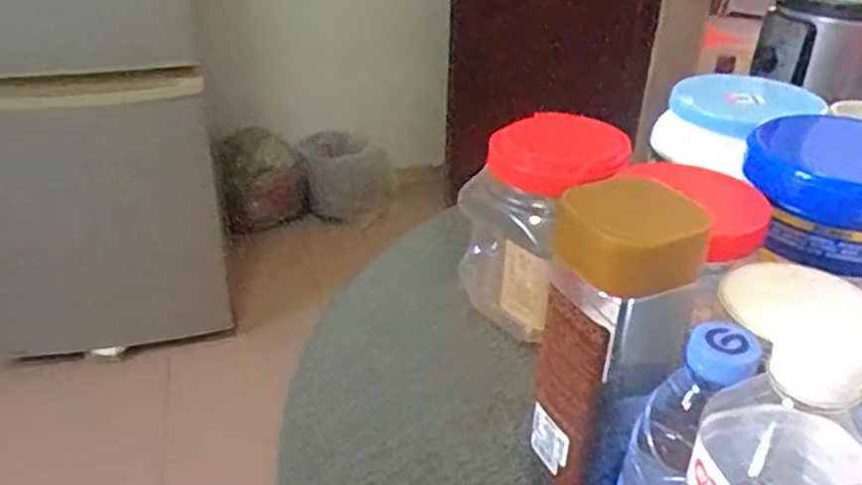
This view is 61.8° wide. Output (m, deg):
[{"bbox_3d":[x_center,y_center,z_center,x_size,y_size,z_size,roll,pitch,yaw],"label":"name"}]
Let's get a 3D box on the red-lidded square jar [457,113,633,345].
[{"bbox_3d":[0.090,-0.012,0.595,0.118,0.160,0.109,-14,33,-22],"label":"red-lidded square jar"}]

